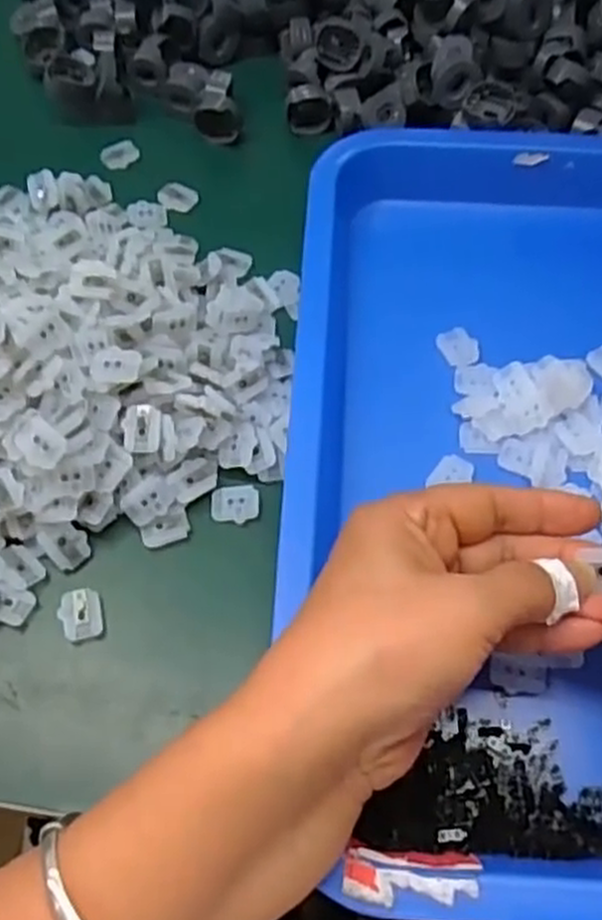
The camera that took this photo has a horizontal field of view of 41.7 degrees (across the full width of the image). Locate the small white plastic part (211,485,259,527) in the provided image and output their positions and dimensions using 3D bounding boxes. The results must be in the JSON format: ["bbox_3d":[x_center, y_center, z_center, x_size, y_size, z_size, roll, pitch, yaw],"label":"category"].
[{"bbox_3d":[-0.030,0.020,0.359,0.021,0.004,0.018,-1,60,-1],"label":"small white plastic part"}]

